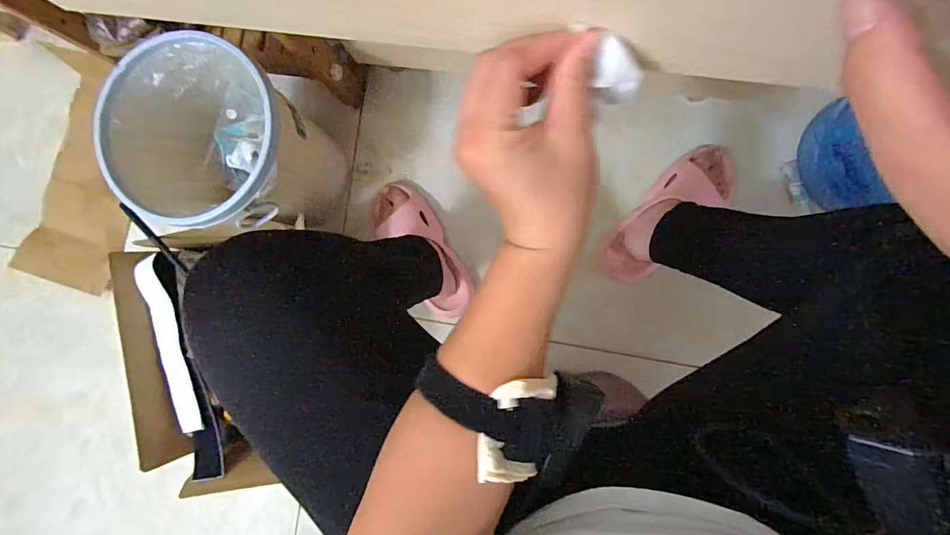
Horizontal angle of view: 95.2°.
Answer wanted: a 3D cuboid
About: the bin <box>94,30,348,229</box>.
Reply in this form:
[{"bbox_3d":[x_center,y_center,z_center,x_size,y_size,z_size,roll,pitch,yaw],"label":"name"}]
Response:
[{"bbox_3d":[-0.335,-0.170,0.658,0.233,0.267,0.211,44,94,5],"label":"bin"}]

